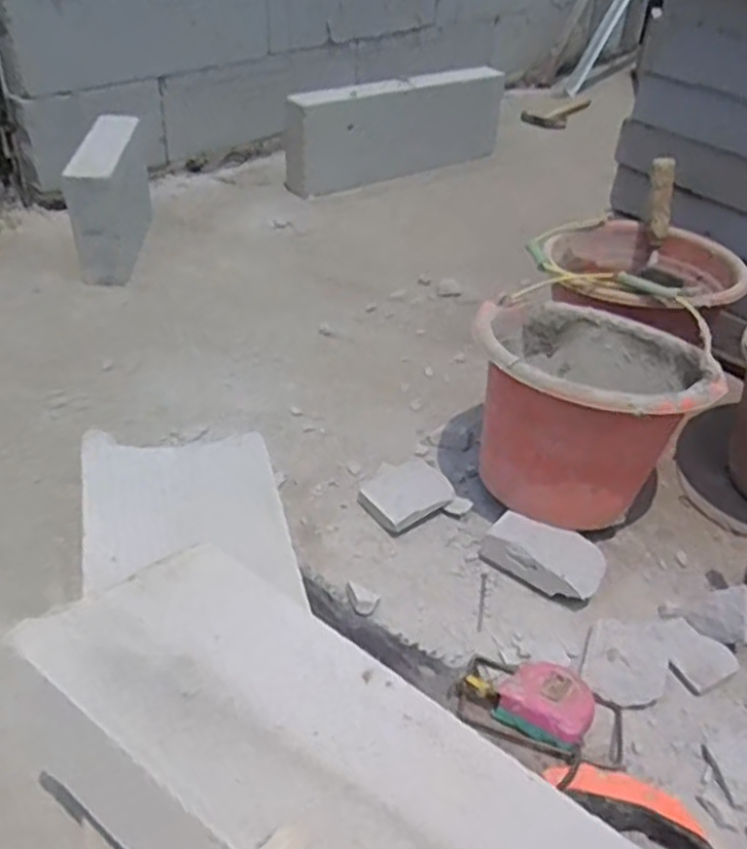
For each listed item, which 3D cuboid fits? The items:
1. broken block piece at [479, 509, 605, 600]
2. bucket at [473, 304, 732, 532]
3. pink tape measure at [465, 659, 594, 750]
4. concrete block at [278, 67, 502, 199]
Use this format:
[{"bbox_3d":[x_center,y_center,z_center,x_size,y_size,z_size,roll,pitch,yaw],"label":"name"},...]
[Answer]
[{"bbox_3d":[0.198,0.149,0.886,0.133,0.042,0.078,25,43,24],"label":"broken block piece"},{"bbox_3d":[0.254,-0.035,0.930,0.264,0.193,0.278,13,40,11],"label":"bucket"},{"bbox_3d":[0.152,0.256,0.732,0.117,0.048,0.085,25,43,23],"label":"pink tape measure"},{"bbox_3d":[0.071,-0.725,1.857,0.628,0.200,0.109,-24,47,-30],"label":"concrete block"}]

